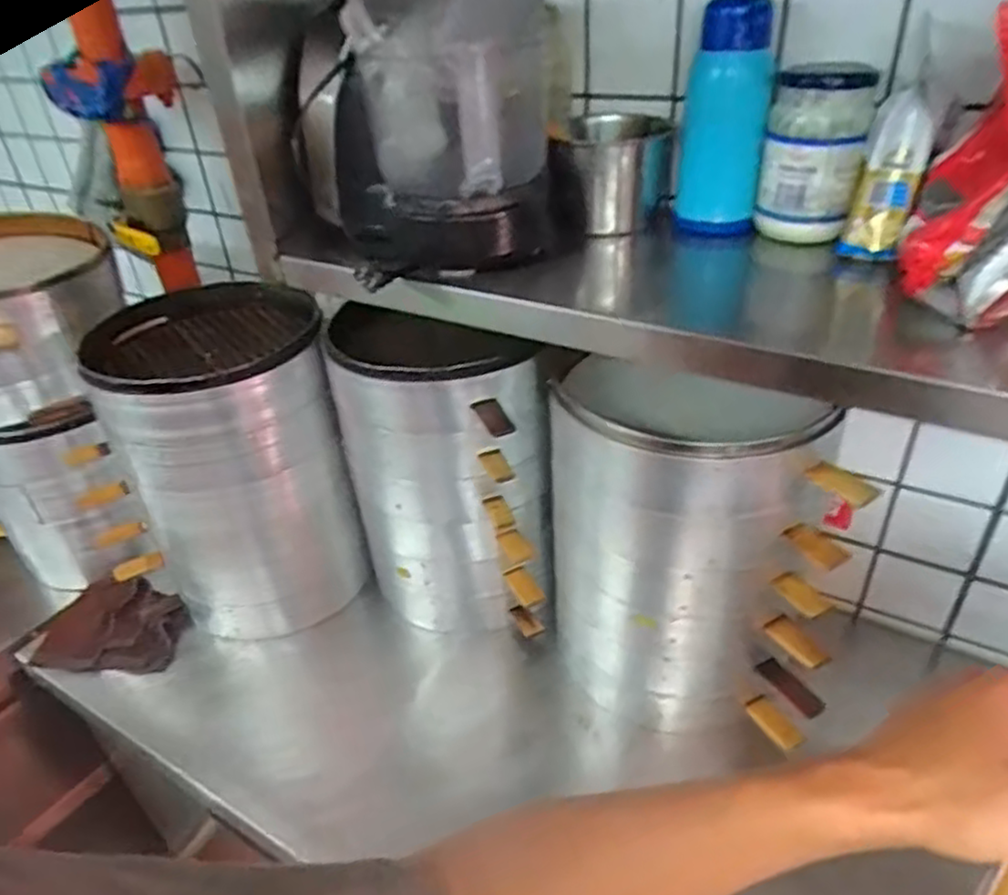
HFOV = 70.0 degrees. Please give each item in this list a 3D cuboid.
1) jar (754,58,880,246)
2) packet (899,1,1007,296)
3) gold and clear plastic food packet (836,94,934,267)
[{"bbox_3d":[0.282,-0.266,0.656,0.083,0.140,0.067,11,37,20],"label":"jar"},{"bbox_3d":[0.346,-0.214,0.519,0.063,0.194,0.098,14,38,24],"label":"packet"},{"bbox_3d":[0.318,-0.221,0.600,0.051,0.124,0.034,14,38,24],"label":"gold and clear plastic food packet"}]

